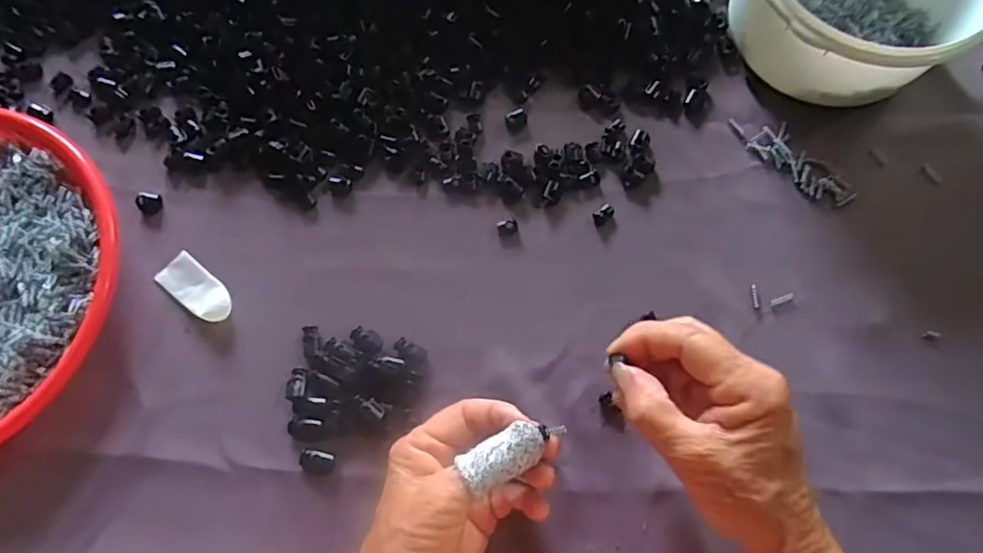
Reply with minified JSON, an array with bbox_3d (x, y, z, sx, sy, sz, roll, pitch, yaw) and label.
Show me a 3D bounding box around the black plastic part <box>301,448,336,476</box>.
[{"bbox_3d":[-0.105,0.113,0.349,0.020,0.005,0.015,15,76,4],"label":"black plastic part"}]

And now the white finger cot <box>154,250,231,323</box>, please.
[{"bbox_3d":[-0.196,0.008,0.385,0.055,0.009,0.026,38,79,9],"label":"white finger cot"}]

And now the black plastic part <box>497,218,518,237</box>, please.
[{"bbox_3d":[0.011,-0.034,0.393,0.014,0.004,0.012,-13,76,-3],"label":"black plastic part"}]

